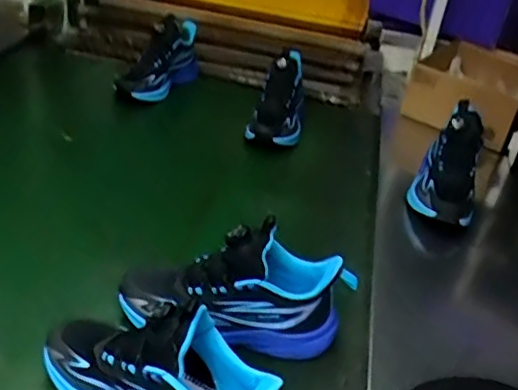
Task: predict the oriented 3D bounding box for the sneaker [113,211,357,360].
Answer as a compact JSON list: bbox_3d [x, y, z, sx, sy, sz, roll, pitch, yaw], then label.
[{"bbox_3d":[-0.026,0.099,0.670,0.246,0.134,0.090,13,32,2],"label":"sneaker"}]

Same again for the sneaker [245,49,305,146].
[{"bbox_3d":[0.052,-0.189,1.172,0.086,0.091,0.258,13,55,10],"label":"sneaker"}]

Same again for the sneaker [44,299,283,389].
[{"bbox_3d":[-0.087,0.158,0.556,0.239,0.142,0.076,21,34,21],"label":"sneaker"}]

